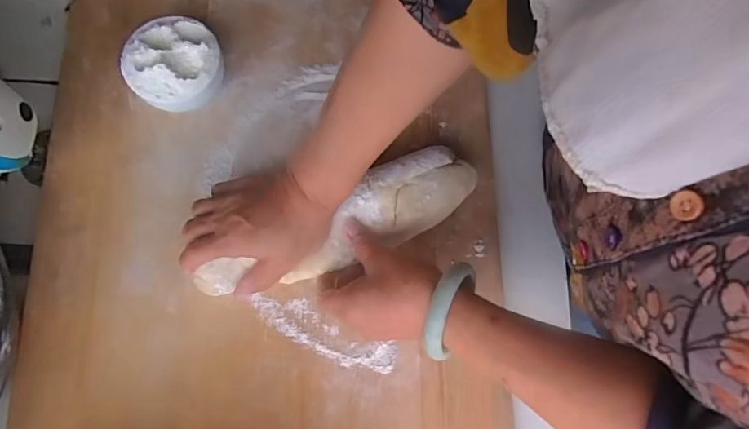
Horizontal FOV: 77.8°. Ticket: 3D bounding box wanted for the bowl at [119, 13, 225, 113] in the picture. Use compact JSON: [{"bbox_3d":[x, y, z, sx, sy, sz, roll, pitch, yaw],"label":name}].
[{"bbox_3d":[-0.193,-0.143,0.457,0.088,0.057,0.088,0,74,0],"label":"bowl"}]

